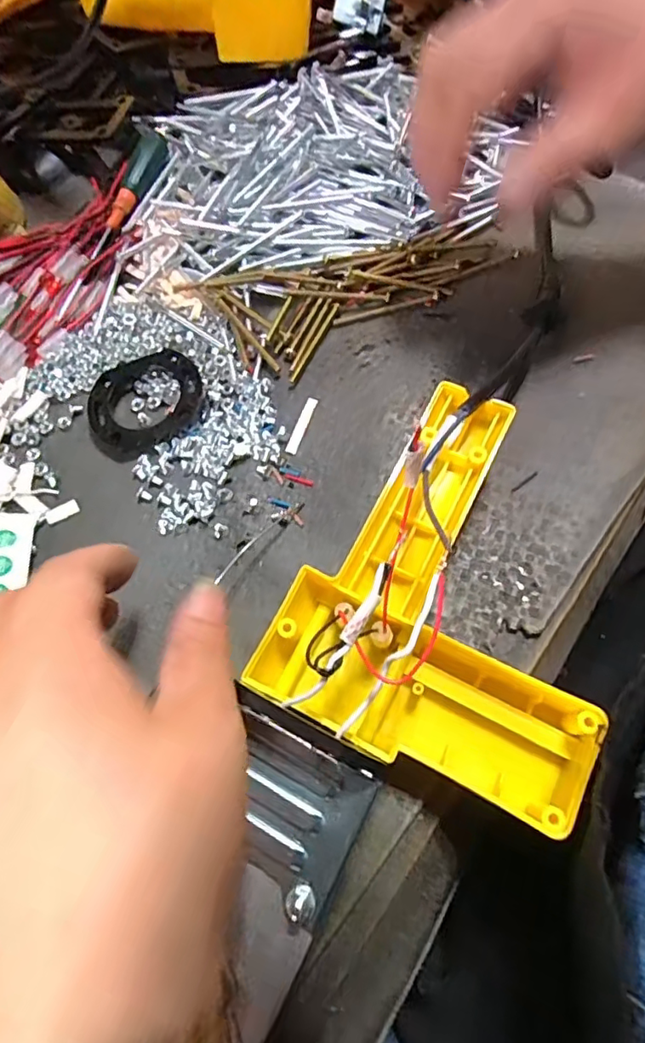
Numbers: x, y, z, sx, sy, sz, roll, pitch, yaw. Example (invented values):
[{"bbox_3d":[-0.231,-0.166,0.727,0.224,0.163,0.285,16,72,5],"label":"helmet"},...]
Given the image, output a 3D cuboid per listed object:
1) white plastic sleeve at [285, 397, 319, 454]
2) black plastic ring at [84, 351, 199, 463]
[{"bbox_3d":[-0.010,-0.047,0.267,0.005,0.004,0.030,19,68,11],"label":"white plastic sleeve"},{"bbox_3d":[-0.089,-0.062,0.275,0.058,0.011,0.052,-29,67,-10],"label":"black plastic ring"}]

